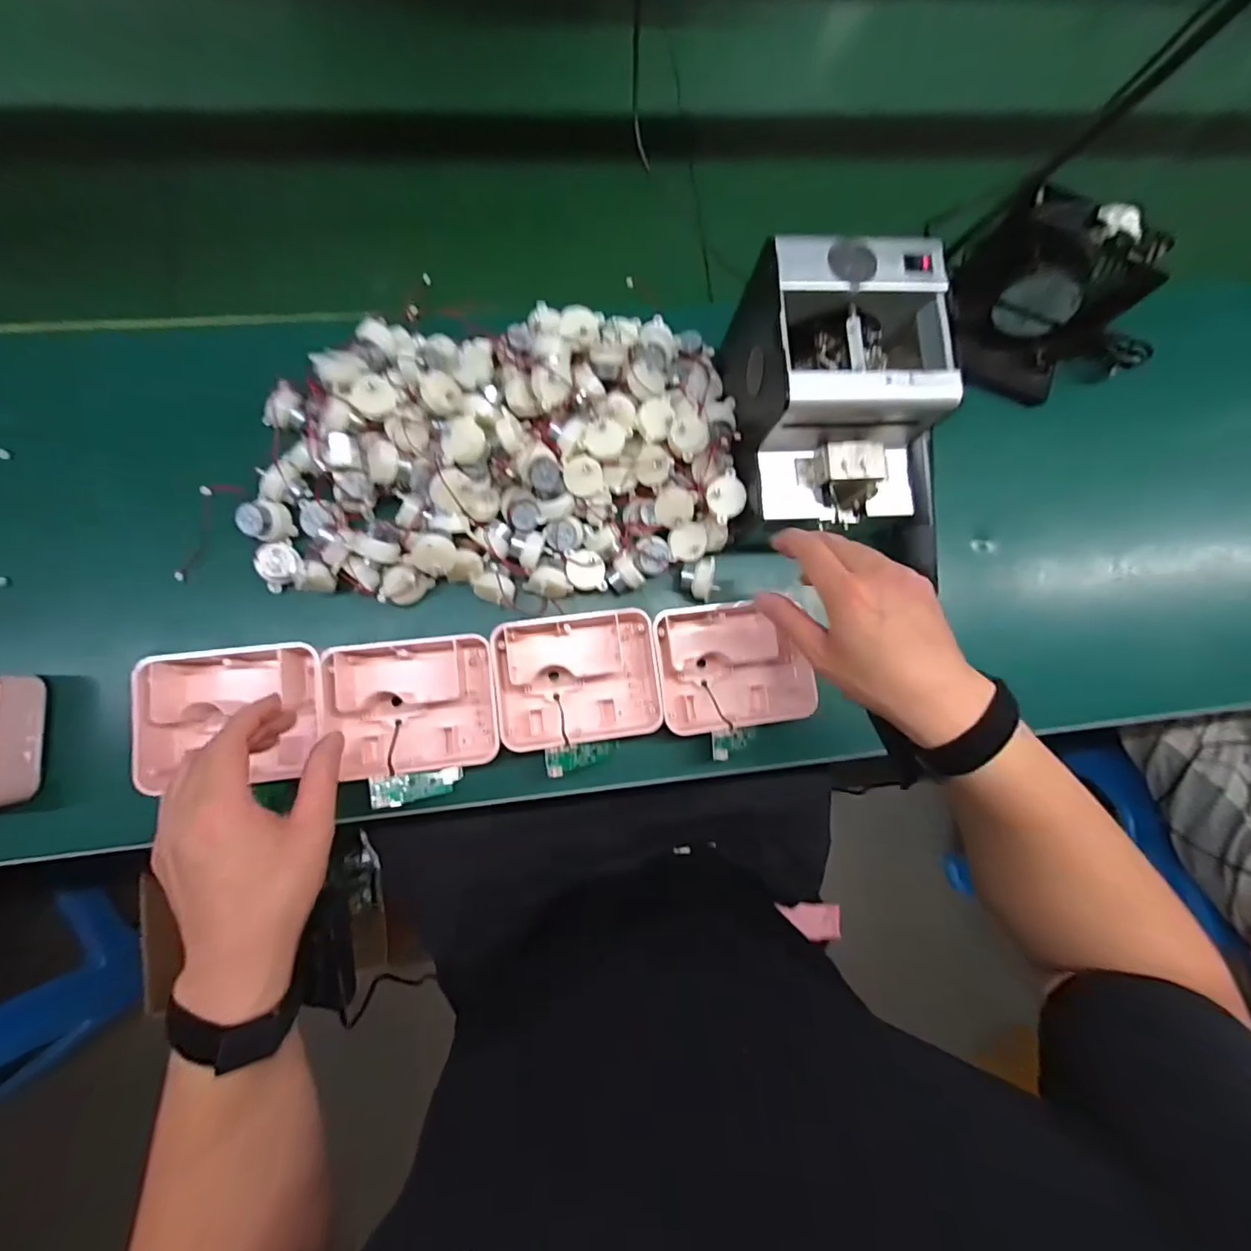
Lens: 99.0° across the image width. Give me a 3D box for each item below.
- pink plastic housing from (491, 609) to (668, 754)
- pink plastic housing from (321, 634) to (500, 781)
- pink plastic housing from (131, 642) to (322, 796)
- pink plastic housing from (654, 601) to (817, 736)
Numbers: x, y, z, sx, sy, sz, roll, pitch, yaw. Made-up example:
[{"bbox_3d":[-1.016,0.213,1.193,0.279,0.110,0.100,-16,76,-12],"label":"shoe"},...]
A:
[{"bbox_3d":[-0.038,0.044,0.438,0.126,0.039,0.102,-7,82,-6],"label":"pink plastic housing"},{"bbox_3d":[-0.164,0.063,0.420,0.124,0.040,0.100,-5,82,-6],"label":"pink plastic housing"},{"bbox_3d":[-0.293,0.069,0.415,0.128,0.055,0.100,-6,82,-6],"label":"pink plastic housing"},{"bbox_3d":[0.089,0.032,0.452,0.127,0.039,0.107,-6,82,-6],"label":"pink plastic housing"}]

